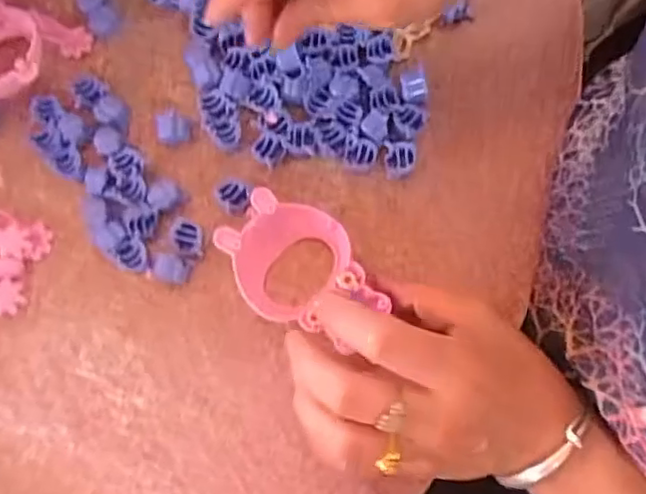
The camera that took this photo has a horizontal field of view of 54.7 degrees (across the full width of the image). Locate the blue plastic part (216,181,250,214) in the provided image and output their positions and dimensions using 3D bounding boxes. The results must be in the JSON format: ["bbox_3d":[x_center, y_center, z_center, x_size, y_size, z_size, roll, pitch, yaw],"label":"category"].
[{"bbox_3d":[-0.049,-0.028,0.349,0.015,0.012,0.018,-41,79,-7],"label":"blue plastic part"}]

